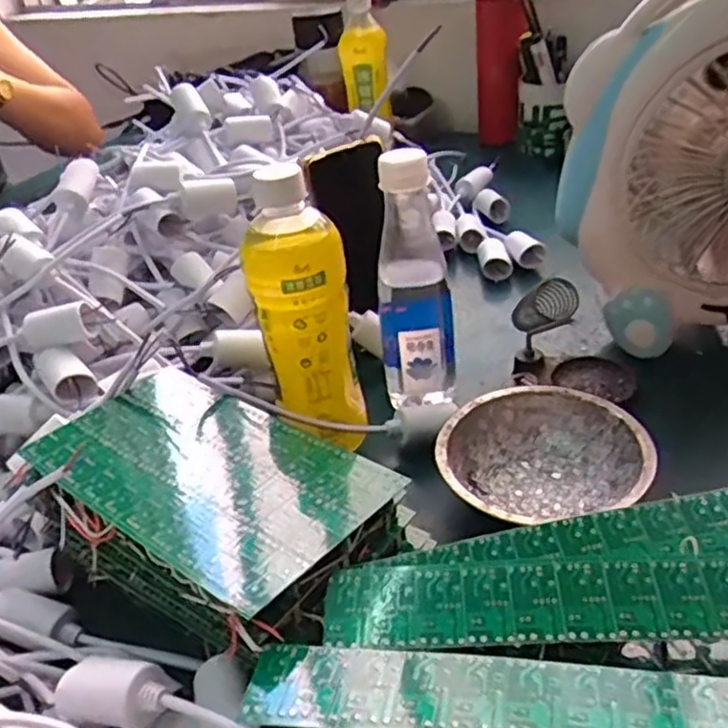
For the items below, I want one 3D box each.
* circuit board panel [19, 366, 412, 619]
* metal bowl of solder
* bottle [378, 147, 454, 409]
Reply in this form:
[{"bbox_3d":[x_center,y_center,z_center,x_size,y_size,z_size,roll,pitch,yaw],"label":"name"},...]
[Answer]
[{"bbox_3d":[-0.088,0.056,0.392,0.198,0.008,0.114,19,37,34],"label":"circuit board panel"},{"bbox_3d":[0.112,0.063,0.458,0.124,0.041,0.116,-5,34,3],"label":"metal bowl of solder"},{"bbox_3d":[0.036,-0.052,0.505,0.055,0.187,0.048,-4,34,4],"label":"bottle"}]

